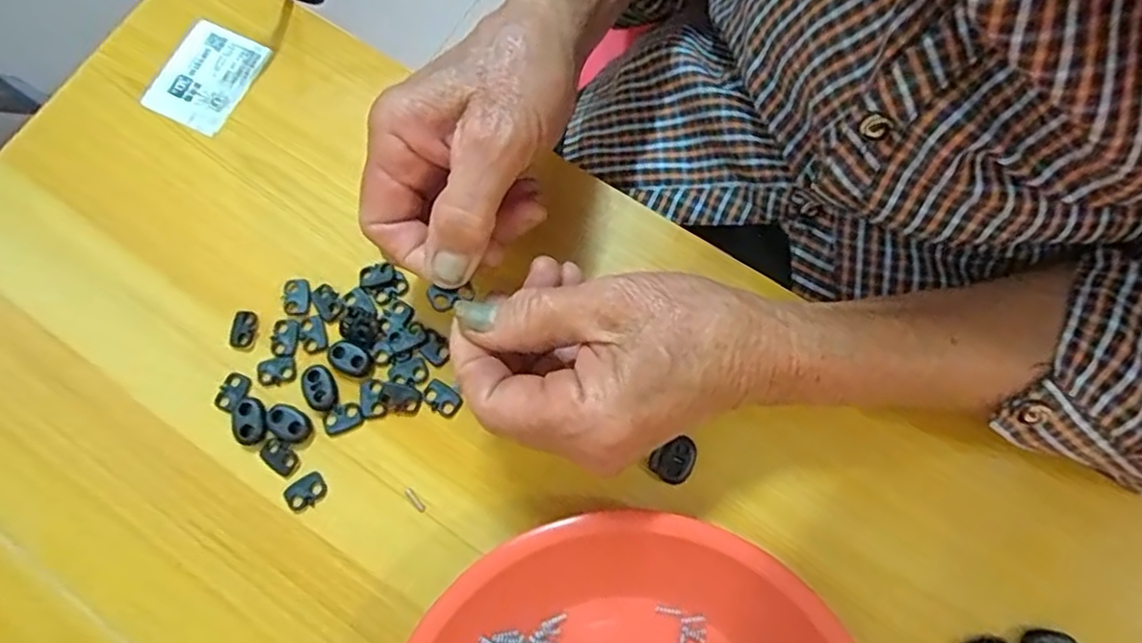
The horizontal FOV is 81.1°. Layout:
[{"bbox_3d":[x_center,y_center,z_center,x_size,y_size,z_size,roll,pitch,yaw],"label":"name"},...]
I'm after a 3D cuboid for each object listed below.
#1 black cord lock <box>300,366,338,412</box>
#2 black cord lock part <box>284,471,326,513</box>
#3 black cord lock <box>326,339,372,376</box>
[{"bbox_3d":[-0.118,0.031,0.314,0.014,0.004,0.022,-30,76,-6],"label":"black cord lock"},{"bbox_3d":[-0.121,0.078,0.303,0.019,0.004,0.013,-31,76,-6],"label":"black cord lock part"},{"bbox_3d":[-0.106,0.017,0.317,0.021,0.004,0.014,25,77,8],"label":"black cord lock"}]

